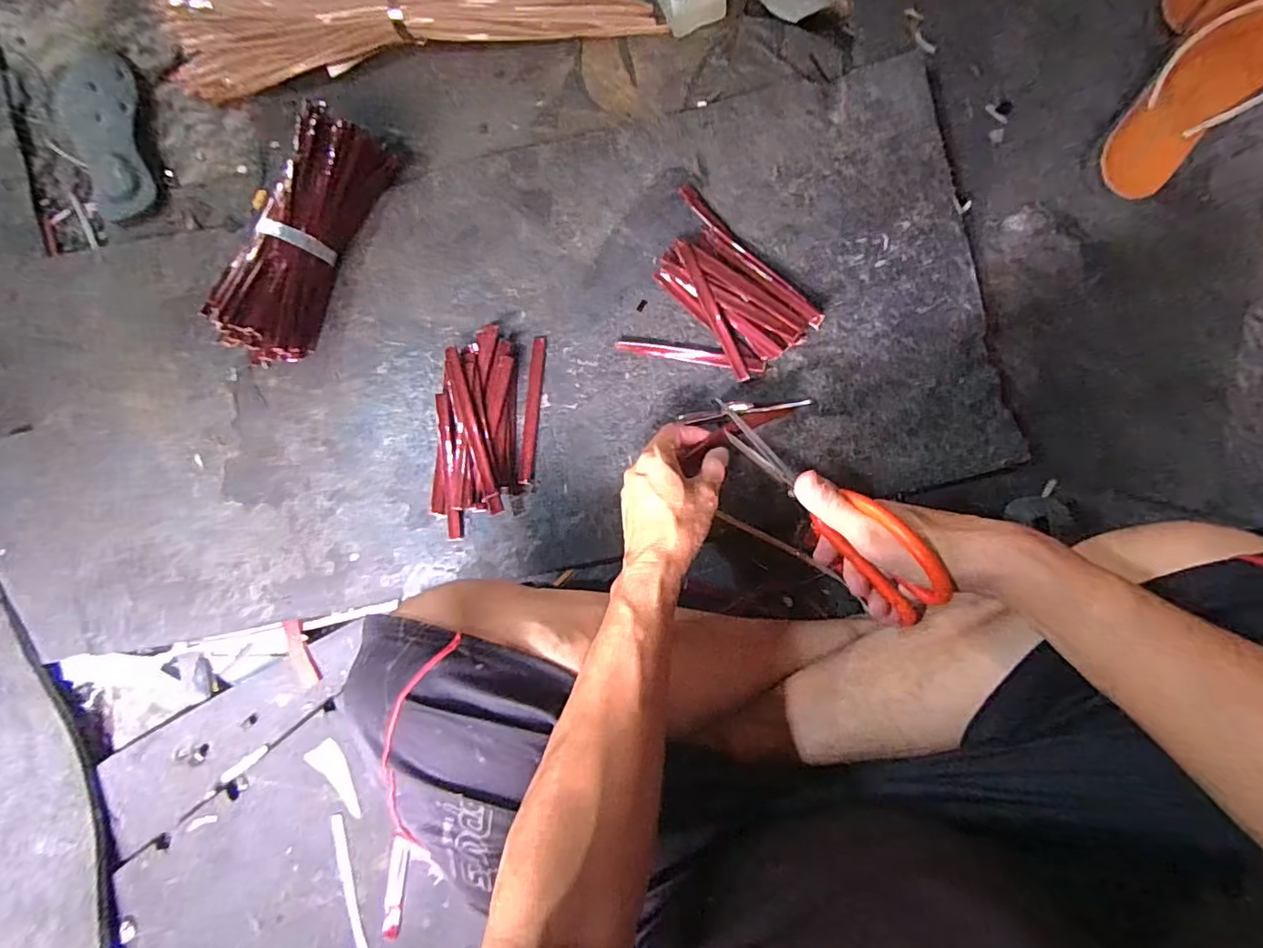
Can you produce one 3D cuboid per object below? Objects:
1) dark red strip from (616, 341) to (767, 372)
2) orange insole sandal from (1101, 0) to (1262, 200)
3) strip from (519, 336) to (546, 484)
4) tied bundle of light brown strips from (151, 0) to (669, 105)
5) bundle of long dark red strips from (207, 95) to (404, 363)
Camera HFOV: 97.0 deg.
[{"bbox_3d":[0.057,-0.117,0.545,0.144,0.008,0.016,11,85,8],"label":"dark red strip"},{"bbox_3d":[0.527,-0.358,0.506,0.091,0.036,0.223,41,102,9],"label":"orange insole sandal"},{"bbox_3d":[-0.099,-0.064,0.555,0.013,0.004,0.146,4,84,7],"label":"strip"},{"bbox_3d":[-0.256,-0.525,0.609,0.552,0.048,0.130,-6,83,6],"label":"tied bundle of light brown strips"},{"bbox_3d":[-0.331,-0.238,0.561,0.077,0.066,0.261,27,90,7],"label":"bundle of long dark red strips"}]

